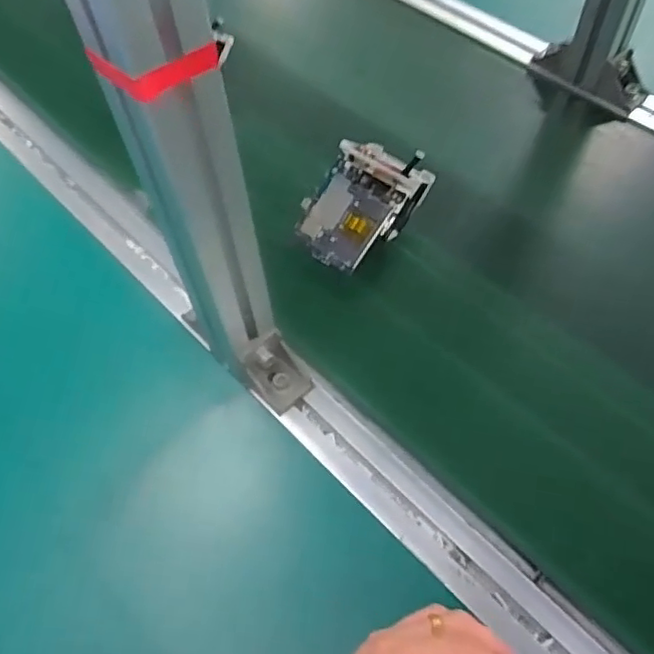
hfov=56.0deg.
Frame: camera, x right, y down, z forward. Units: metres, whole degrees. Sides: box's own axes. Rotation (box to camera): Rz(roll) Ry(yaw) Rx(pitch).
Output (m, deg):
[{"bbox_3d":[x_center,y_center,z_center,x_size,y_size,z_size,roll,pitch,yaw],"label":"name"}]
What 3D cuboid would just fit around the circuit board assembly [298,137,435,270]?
[{"bbox_3d":[0.031,-0.106,0.520,0.081,0.035,0.114,31,64,19],"label":"circuit board assembly"}]

